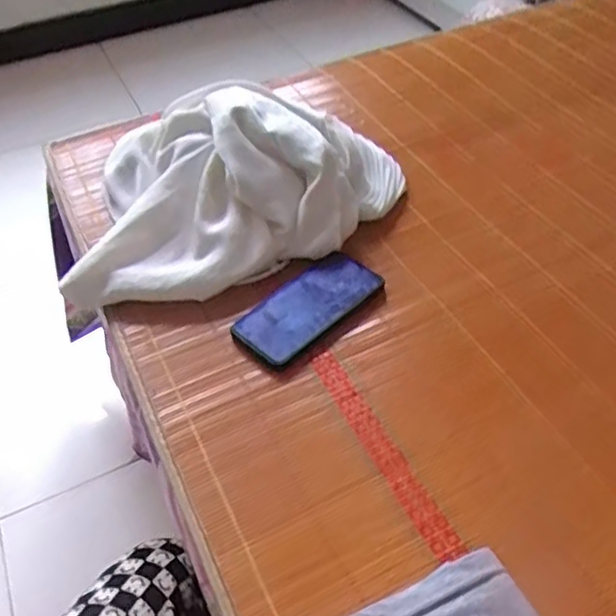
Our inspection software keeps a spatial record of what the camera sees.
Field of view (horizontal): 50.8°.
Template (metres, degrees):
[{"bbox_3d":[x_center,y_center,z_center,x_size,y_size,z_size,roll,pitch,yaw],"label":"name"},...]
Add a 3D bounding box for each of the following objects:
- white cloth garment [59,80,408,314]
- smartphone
[{"bbox_3d":[-0.074,-0.142,0.753,0.370,0.113,0.287,-1,45,2],"label":"white cloth garment"},{"bbox_3d":[0.001,-0.002,0.677,0.077,0.017,0.158,33,55,31],"label":"smartphone"}]

